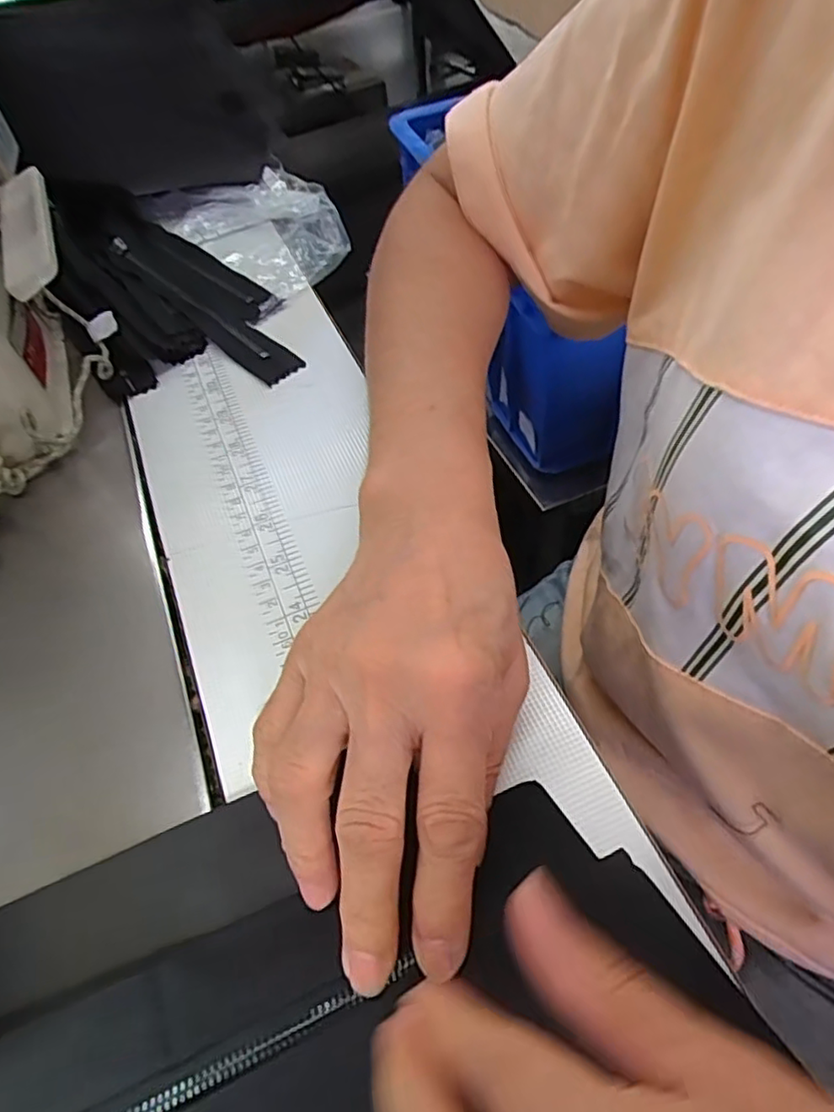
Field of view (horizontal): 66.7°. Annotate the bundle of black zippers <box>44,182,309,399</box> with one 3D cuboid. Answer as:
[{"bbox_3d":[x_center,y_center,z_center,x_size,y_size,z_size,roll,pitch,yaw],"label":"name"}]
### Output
[{"bbox_3d":[-0.152,-0.159,0.371,0.103,0.031,0.205,-28,57,-16],"label":"bundle of black zippers"}]

